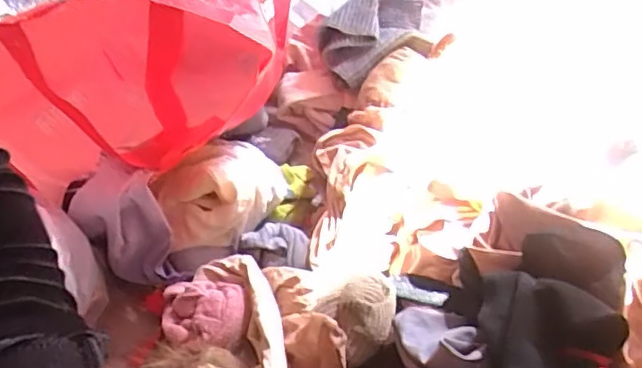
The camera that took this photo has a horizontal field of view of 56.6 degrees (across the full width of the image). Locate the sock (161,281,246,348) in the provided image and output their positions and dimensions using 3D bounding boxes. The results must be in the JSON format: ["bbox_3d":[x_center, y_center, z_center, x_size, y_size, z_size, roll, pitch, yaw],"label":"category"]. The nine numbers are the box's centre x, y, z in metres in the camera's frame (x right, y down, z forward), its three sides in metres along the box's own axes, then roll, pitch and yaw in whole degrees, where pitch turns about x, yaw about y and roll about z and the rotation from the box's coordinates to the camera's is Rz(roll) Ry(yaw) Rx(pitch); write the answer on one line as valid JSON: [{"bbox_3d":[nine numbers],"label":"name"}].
[{"bbox_3d":[-0.093,0.098,0.457,0.074,0.036,0.056,10,49,5],"label":"sock"}]

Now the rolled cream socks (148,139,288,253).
[{"bbox_3d":[-0.092,0.002,0.548,0.081,0.063,0.133,32,54,23],"label":"rolled cream socks"}]

